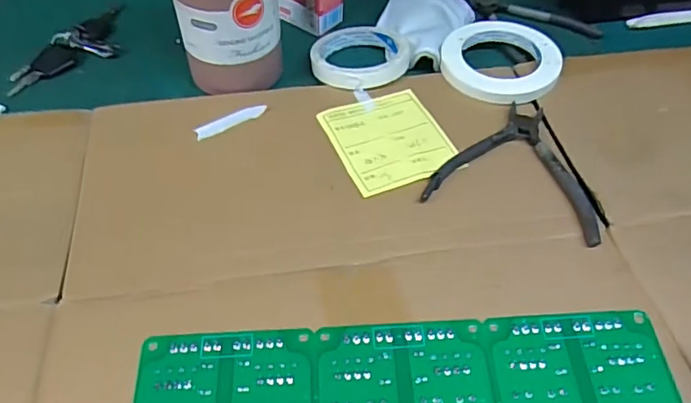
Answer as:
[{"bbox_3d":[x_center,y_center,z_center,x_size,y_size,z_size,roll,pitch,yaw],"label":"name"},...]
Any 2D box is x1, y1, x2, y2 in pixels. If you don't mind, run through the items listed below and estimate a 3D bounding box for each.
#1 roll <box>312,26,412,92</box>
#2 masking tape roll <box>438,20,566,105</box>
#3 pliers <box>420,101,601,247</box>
[{"bbox_3d":[0.011,-0.148,0.543,0.092,0.017,0.099,0,50,0],"label":"roll"},{"bbox_3d":[0.150,-0.137,0.535,0.110,0.021,0.106,0,50,0],"label":"masking tape roll"},{"bbox_3d":[0.146,-0.035,0.456,0.132,0.009,0.131,16,52,12],"label":"pliers"}]

